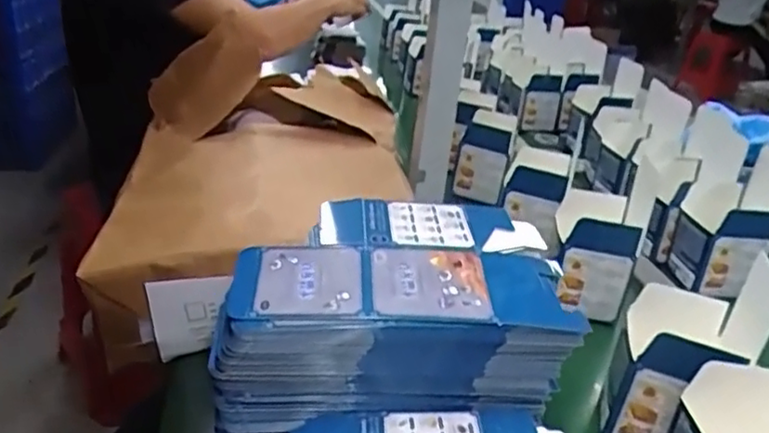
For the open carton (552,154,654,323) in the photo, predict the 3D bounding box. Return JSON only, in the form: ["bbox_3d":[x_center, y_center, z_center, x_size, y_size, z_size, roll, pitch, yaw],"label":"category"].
[{"bbox_3d":[0.246,0.027,0.756,0.090,0.146,0.104,9,25,13],"label":"open carton"}]

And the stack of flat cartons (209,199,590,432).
[{"bbox_3d":[-0.001,0.086,0.530,0.260,0.145,0.161,-1,25,-9],"label":"stack of flat cartons"}]

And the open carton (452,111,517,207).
[{"bbox_3d":[0.157,-0.090,1.019,0.084,0.126,0.062,9,25,13],"label":"open carton"}]

